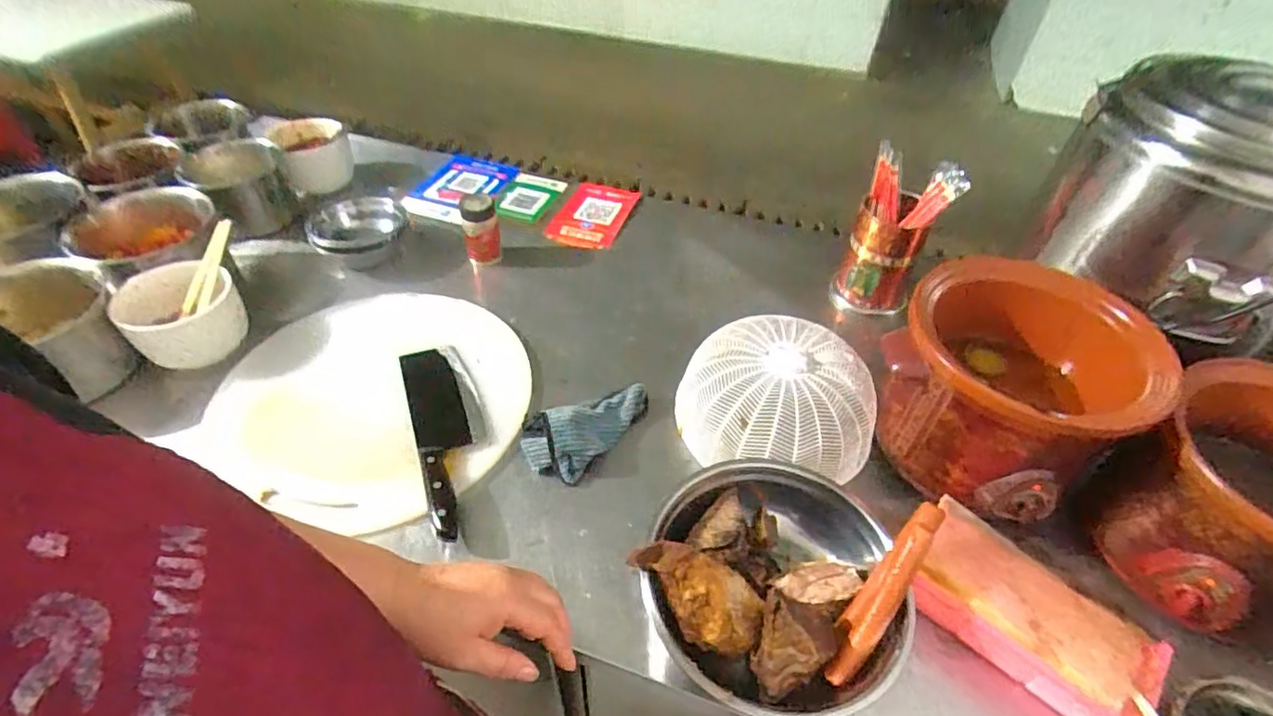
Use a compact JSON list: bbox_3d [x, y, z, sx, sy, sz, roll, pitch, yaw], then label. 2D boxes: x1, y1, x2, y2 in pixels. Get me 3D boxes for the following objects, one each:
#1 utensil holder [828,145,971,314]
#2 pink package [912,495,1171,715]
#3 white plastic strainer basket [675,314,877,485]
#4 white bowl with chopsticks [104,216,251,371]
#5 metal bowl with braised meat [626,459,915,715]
[{"bbox_3d":[0.375,-0.167,0.882,0.119,0.241,0.108,29,53,25],"label":"utensil holder"},{"bbox_3d":[0.366,0.244,0.569,0.206,0.067,0.116,32,54,26],"label":"pink package"},{"bbox_3d":[0.168,0.045,0.725,0.227,0.107,0.202,11,48,10],"label":"white plastic strainer basket"},{"bbox_3d":[-0.599,-0.070,0.810,0.173,0.105,0.130,-33,55,-28],"label":"white bowl with chopsticks"},{"bbox_3d":[0.128,0.211,0.575,0.239,0.091,0.241,0,47,0],"label":"metal bowl with braised meat"}]

